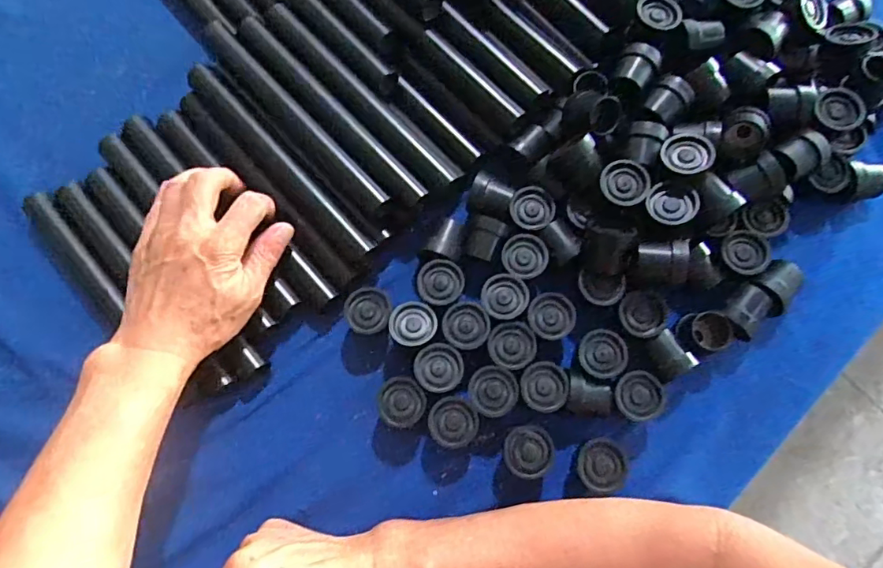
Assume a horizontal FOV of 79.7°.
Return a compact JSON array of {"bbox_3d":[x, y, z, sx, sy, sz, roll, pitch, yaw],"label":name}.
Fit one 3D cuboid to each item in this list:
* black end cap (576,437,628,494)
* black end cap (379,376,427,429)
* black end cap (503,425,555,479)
[{"bbox_3d":[0.114,0.128,0.378,0.034,0.028,0.036,0,76,0],"label":"black end cap"},{"bbox_3d":[-0.028,0.089,0.400,0.033,0.034,0.036,0,76,0],"label":"black end cap"},{"bbox_3d":[0.062,0.121,0.385,0.035,0.035,0.034,0,76,0],"label":"black end cap"}]

